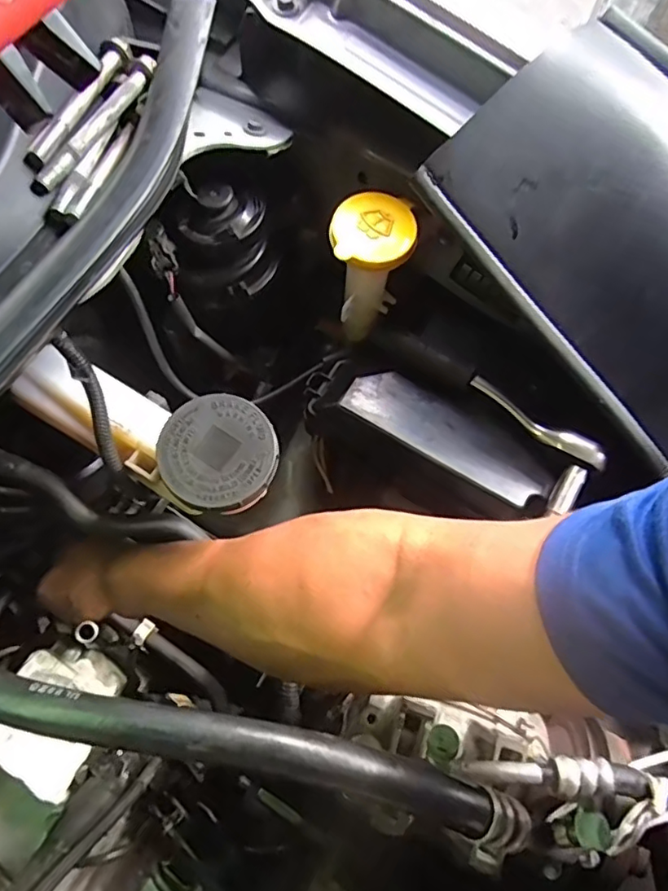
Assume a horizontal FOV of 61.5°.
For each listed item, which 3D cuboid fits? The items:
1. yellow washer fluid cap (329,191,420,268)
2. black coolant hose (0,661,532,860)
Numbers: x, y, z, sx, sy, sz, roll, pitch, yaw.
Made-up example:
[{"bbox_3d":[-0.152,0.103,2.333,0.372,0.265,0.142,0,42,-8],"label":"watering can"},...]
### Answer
[{"bbox_3d":[0.029,-0.152,0.398,0.059,0.013,0.059,1,71,-2],"label":"yellow washer fluid cap"},{"bbox_3d":[-0.078,0.133,0.268,0.350,0.043,0.031,15,71,3],"label":"black coolant hose"}]

